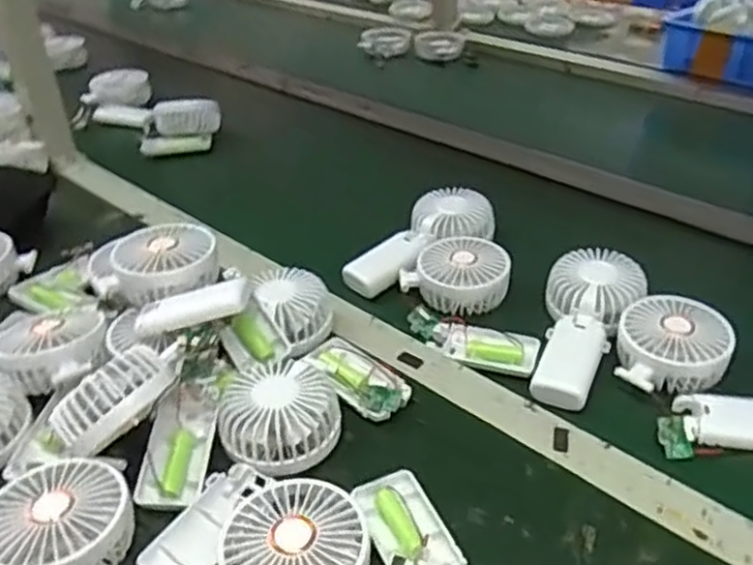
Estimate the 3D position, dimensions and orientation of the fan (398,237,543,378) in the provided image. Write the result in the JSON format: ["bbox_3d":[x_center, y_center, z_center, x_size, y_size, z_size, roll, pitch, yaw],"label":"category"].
[{"bbox_3d":[0.080,0.014,0.662,0.099,0.045,0.172,-7,34,-7],"label":"fan"}]

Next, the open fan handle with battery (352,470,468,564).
[{"bbox_3d":[0.022,0.160,0.450,0.045,0.018,0.093,-13,35,-15],"label":"open fan handle with battery"}]

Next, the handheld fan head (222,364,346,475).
[{"bbox_3d":[-0.069,0.096,0.517,0.080,0.038,0.080,-2,34,1],"label":"handheld fan head"}]

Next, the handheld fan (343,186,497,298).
[{"bbox_3d":[0.041,-0.044,0.749,0.179,0.038,0.075,-36,46,-24],"label":"handheld fan"}]

